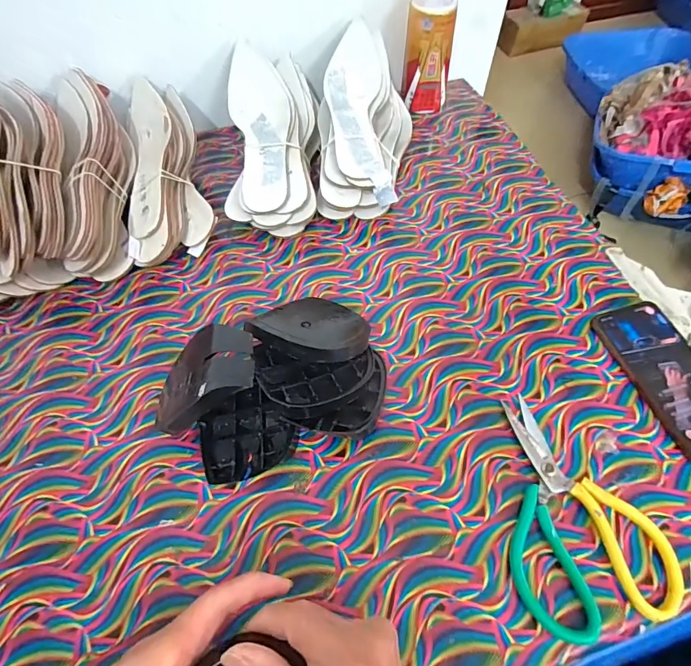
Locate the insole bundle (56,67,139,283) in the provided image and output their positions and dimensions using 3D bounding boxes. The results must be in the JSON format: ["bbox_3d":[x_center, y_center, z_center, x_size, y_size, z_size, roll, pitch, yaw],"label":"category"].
[{"bbox_3d":[-0.307,-0.203,0.504,0.079,0.074,0.280,-12,72,-6],"label":"insole bundle"}]

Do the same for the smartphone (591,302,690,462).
[{"bbox_3d":[0.321,0.040,0.407,0.082,0.012,0.160,-18,58,-9],"label":"smartphone"}]

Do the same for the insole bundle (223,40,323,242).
[{"bbox_3d":[-0.098,-0.262,0.548,0.116,0.057,0.288,-5,69,-1],"label":"insole bundle"}]

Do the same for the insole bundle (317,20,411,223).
[{"bbox_3d":[0.025,-0.292,0.570,0.127,0.061,0.294,4,70,5],"label":"insole bundle"}]

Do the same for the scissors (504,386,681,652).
[{"bbox_3d":[0.196,0.144,0.345,0.119,0.012,0.182,3,57,4],"label":"scissors"}]

